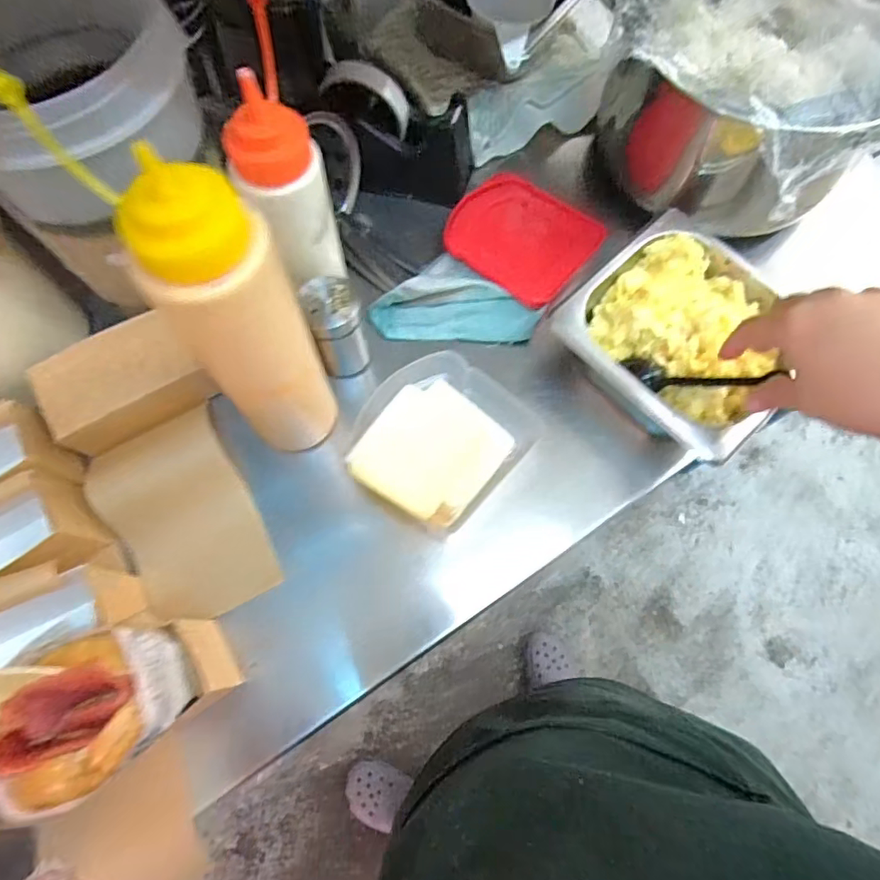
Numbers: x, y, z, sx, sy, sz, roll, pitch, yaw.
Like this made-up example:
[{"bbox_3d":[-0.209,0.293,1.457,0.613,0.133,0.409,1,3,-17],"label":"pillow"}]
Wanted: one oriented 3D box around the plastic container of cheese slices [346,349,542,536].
[{"bbox_3d":[0.000,-0.001,0.434,0.116,0.038,0.129,35,73,12],"label":"plastic container of cheese slices"}]

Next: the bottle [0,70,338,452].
[{"bbox_3d":[-0.130,-0.081,0.348,0.073,0.258,0.092,-39,74,-13],"label":"bottle"}]

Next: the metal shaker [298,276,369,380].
[{"bbox_3d":[-0.084,-0.091,0.453,0.042,0.094,0.039,-19,71,-7],"label":"metal shaker"}]

